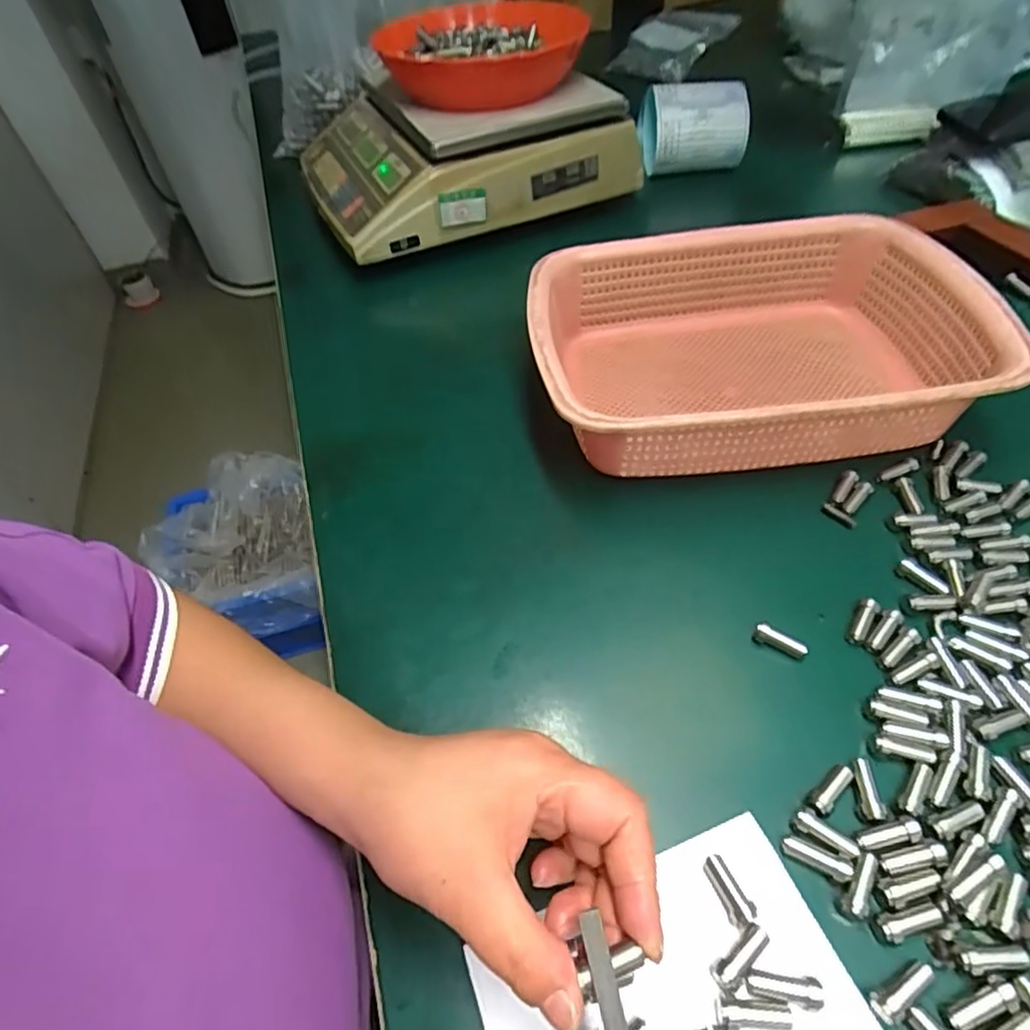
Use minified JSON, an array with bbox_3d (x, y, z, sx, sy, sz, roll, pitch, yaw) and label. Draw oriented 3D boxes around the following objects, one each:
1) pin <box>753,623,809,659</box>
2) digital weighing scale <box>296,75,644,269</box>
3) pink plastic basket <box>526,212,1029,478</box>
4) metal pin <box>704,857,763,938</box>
[{"bbox_3d":[0.144,0.068,0.330,0.027,0.010,0.008,21,55,22],"label":"pin"},{"bbox_3d":[-0.071,-0.417,0.693,0.327,0.105,0.278,-20,51,-10],"label":"digital weighing scale"},{"bbox_3d":[0.156,-0.121,0.436,0.280,0.075,0.210,-6,50,2],"label":"pink plastic basket"},{"bbox_3d":[0.090,0.161,0.257,0.009,0.009,0.031,-24,52,-13],"label":"metal pin"}]

